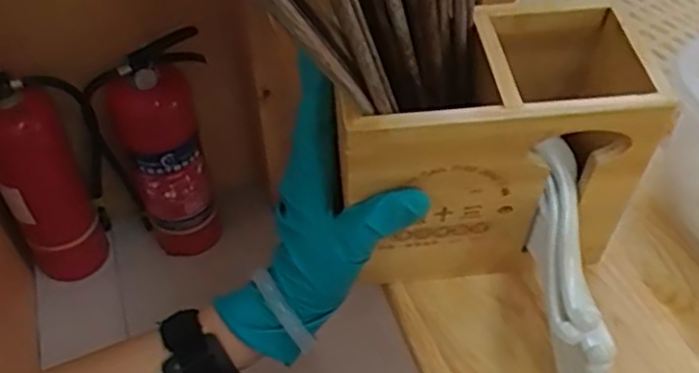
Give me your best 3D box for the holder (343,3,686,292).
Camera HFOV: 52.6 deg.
[{"bbox_3d":[0.078,-0.023,0.419,0.161,0.138,0.092,-3,52,-2],"label":"holder"}]

